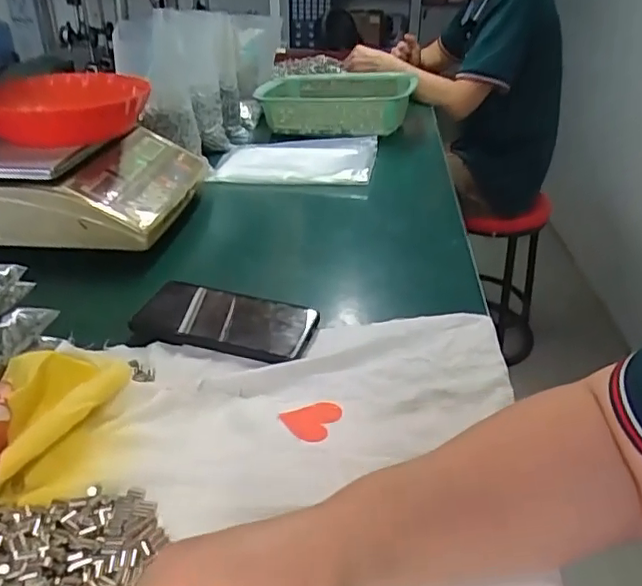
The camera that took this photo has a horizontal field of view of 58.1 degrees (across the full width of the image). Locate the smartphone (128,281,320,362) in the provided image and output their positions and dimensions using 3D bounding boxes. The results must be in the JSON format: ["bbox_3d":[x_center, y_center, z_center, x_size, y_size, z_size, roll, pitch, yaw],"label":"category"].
[{"bbox_3d":[-0.093,0.021,0.532,0.173,0.016,0.076,10,33,15],"label":"smartphone"}]

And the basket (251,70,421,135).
[{"bbox_3d":[0.033,-0.374,1.125,0.272,0.075,0.213,8,32,13],"label":"basket"}]

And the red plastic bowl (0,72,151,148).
[{"bbox_3d":[-0.324,-0.236,0.744,0.189,0.059,0.189,0,31,0],"label":"red plastic bowl"}]

